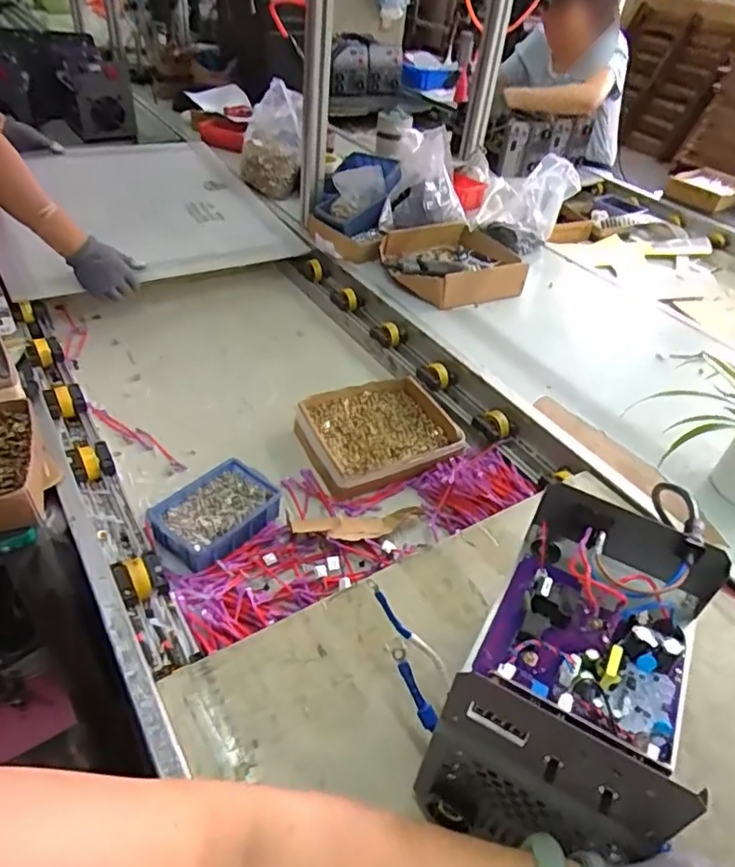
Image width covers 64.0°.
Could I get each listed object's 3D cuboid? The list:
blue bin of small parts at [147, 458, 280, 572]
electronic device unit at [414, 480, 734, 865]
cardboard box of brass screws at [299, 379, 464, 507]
[{"bbox_3d":[-0.195,0.104,0.766,0.108,0.043,0.155,33,47,27],"label":"blue bin of small parts"},{"bbox_3d":[0.160,0.185,0.456,0.144,0.151,0.221,25,44,19],"label":"electronic device unit"},{"bbox_3d":[0.016,-0.003,0.931,0.230,0.048,0.203,-12,44,-21],"label":"cardboard box of brass screws"}]

